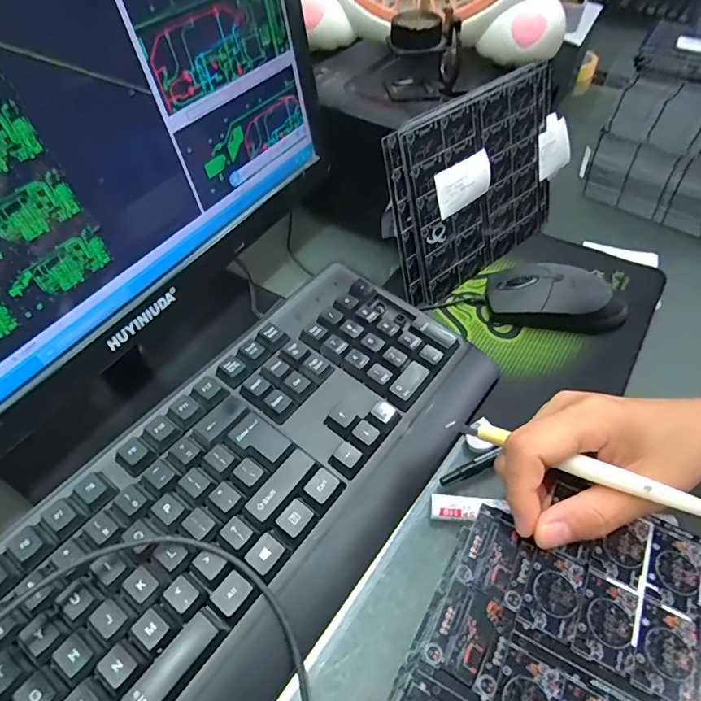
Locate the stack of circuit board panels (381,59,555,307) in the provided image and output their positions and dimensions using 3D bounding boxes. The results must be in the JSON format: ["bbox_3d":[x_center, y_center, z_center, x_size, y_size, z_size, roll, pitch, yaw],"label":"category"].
[{"bbox_3d":[0.113,-0.141,0.413,0.205,0.146,0.013,-35,39,-25],"label":"stack of circuit board panels"}]

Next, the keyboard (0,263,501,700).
[{"bbox_3d":[-0.079,0.104,0.272,0.153,0.042,0.419,30,57,23],"label":"keyboard"}]

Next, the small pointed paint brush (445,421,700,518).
[{"bbox_3d":[0.120,0.060,0.231,0.152,0.011,0.008,17,52,25],"label":"small pointed paint brush"}]

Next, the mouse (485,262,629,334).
[{"bbox_3d":[0.171,-0.044,0.395,0.113,0.037,0.064,21,53,17],"label":"mouse"}]

